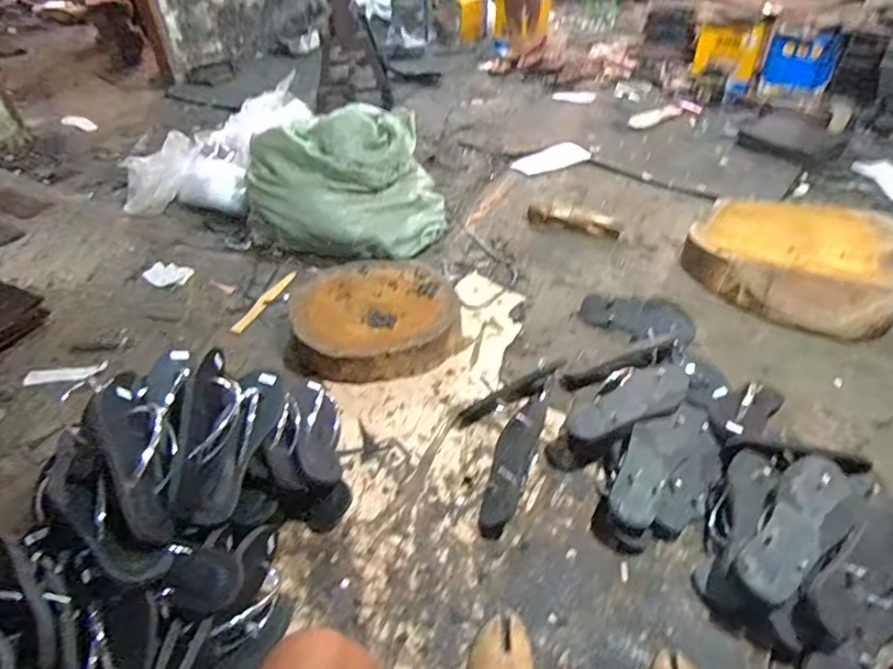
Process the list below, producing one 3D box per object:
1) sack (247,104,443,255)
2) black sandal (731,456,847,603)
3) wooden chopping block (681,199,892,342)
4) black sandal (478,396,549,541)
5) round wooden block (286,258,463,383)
[{"bbox_3d":[-0.282,-0.433,1.575,0.541,0.285,0.413,-17,44,-14],"label":"sack"},{"bbox_3d":[0.489,0.263,0.782,0.080,0.036,0.249,31,52,32],"label":"black sandal"},{"bbox_3d":[0.857,-0.212,1.360,0.458,0.105,0.470,27,51,30],"label":"wooden chopping block"},{"bbox_3d":[0.121,0.197,0.966,0.071,0.069,0.307,12,44,16],"label":"black sandal"},{"bbox_3d":[-0.161,-0.036,1.225,0.372,0.093,0.332,-20,45,-18],"label":"round wooden block"}]

